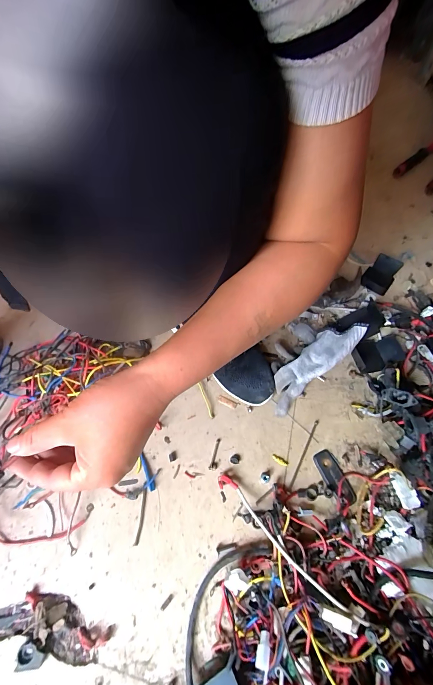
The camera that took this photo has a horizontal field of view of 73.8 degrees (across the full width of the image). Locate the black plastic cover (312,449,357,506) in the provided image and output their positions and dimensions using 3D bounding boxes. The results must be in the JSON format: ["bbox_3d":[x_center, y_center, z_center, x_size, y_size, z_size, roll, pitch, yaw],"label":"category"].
[{"bbox_3d":[0.184,0.210,0.449,0.032,0.009,0.080,-22,64,-11],"label":"black plastic cover"}]

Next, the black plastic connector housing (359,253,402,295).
[{"bbox_3d":[0.358,-0.149,0.626,0.058,0.038,0.085,32,67,17],"label":"black plastic connector housing"}]

